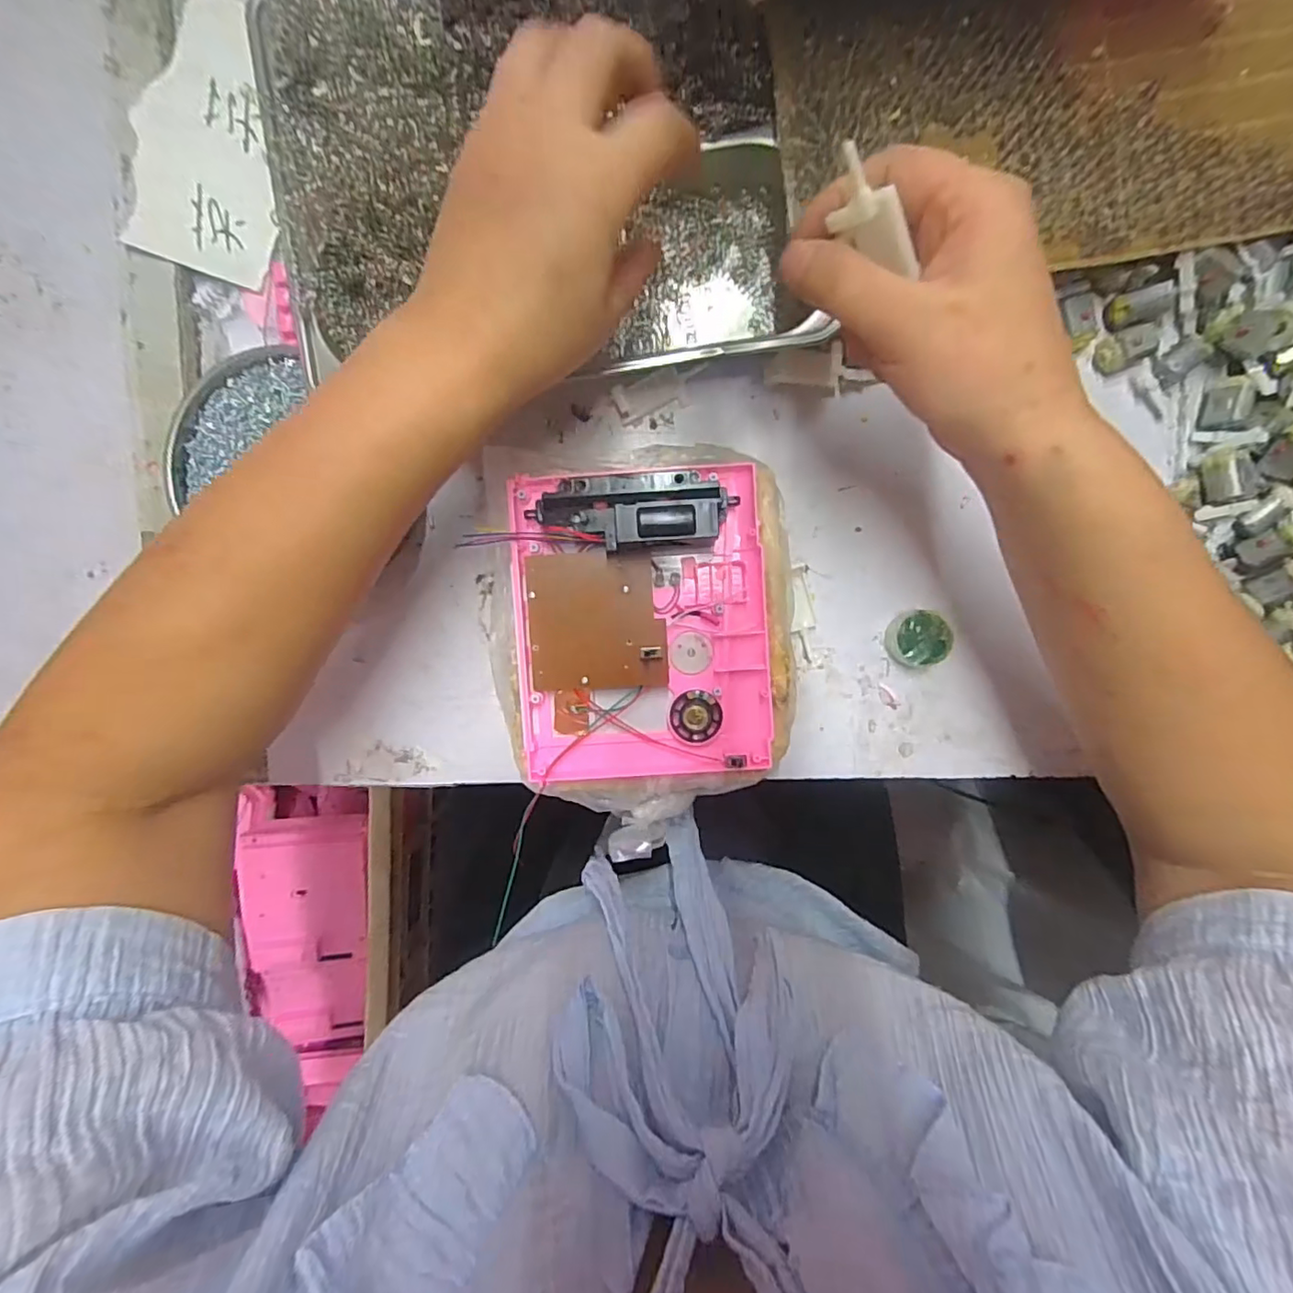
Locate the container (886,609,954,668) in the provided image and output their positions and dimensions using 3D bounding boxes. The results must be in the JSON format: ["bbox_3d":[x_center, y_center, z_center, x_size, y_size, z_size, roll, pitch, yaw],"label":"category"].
[{"bbox_3d":[0.161,-0.005,0.346,0.033,0.019,0.033,0,95,0],"label":"container"}]

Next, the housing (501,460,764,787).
[{"bbox_3d":[-0.002,-0.010,0.308,0.131,0.035,0.160,-3,95,1],"label":"housing"}]

